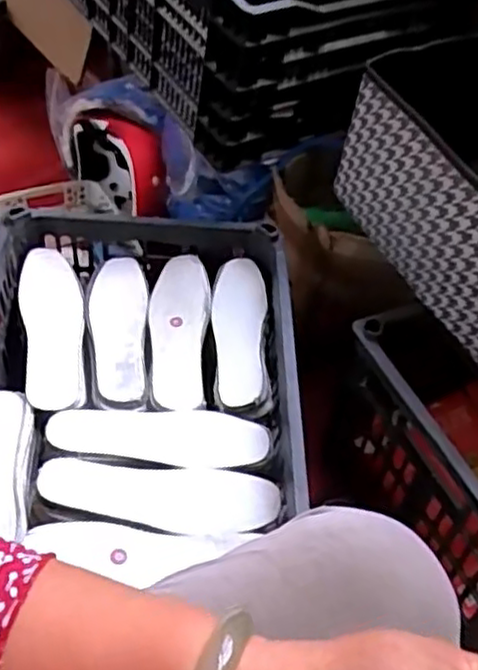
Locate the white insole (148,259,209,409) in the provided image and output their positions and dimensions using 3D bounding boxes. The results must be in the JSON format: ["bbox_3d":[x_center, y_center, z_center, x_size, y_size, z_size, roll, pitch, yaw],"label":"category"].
[{"bbox_3d":[-0.070,-0.007,0.819,0.065,0.025,0.214,3,48,-3],"label":"white insole"}]

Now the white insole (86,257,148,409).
[{"bbox_3d":[-0.137,-0.007,0.814,0.068,0.022,0.214,-6,49,-11],"label":"white insole"}]

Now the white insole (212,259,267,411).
[{"bbox_3d":[-0.001,-0.008,0.820,0.061,0.016,0.212,-11,46,14],"label":"white insole"}]

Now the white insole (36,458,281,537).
[{"bbox_3d":[-0.075,0.154,0.671,0.223,0.014,0.070,4,48,-2],"label":"white insole"}]

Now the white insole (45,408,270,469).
[{"bbox_3d":[-0.083,0.102,0.720,0.219,0.005,0.072,2,48,-4],"label":"white insole"}]

